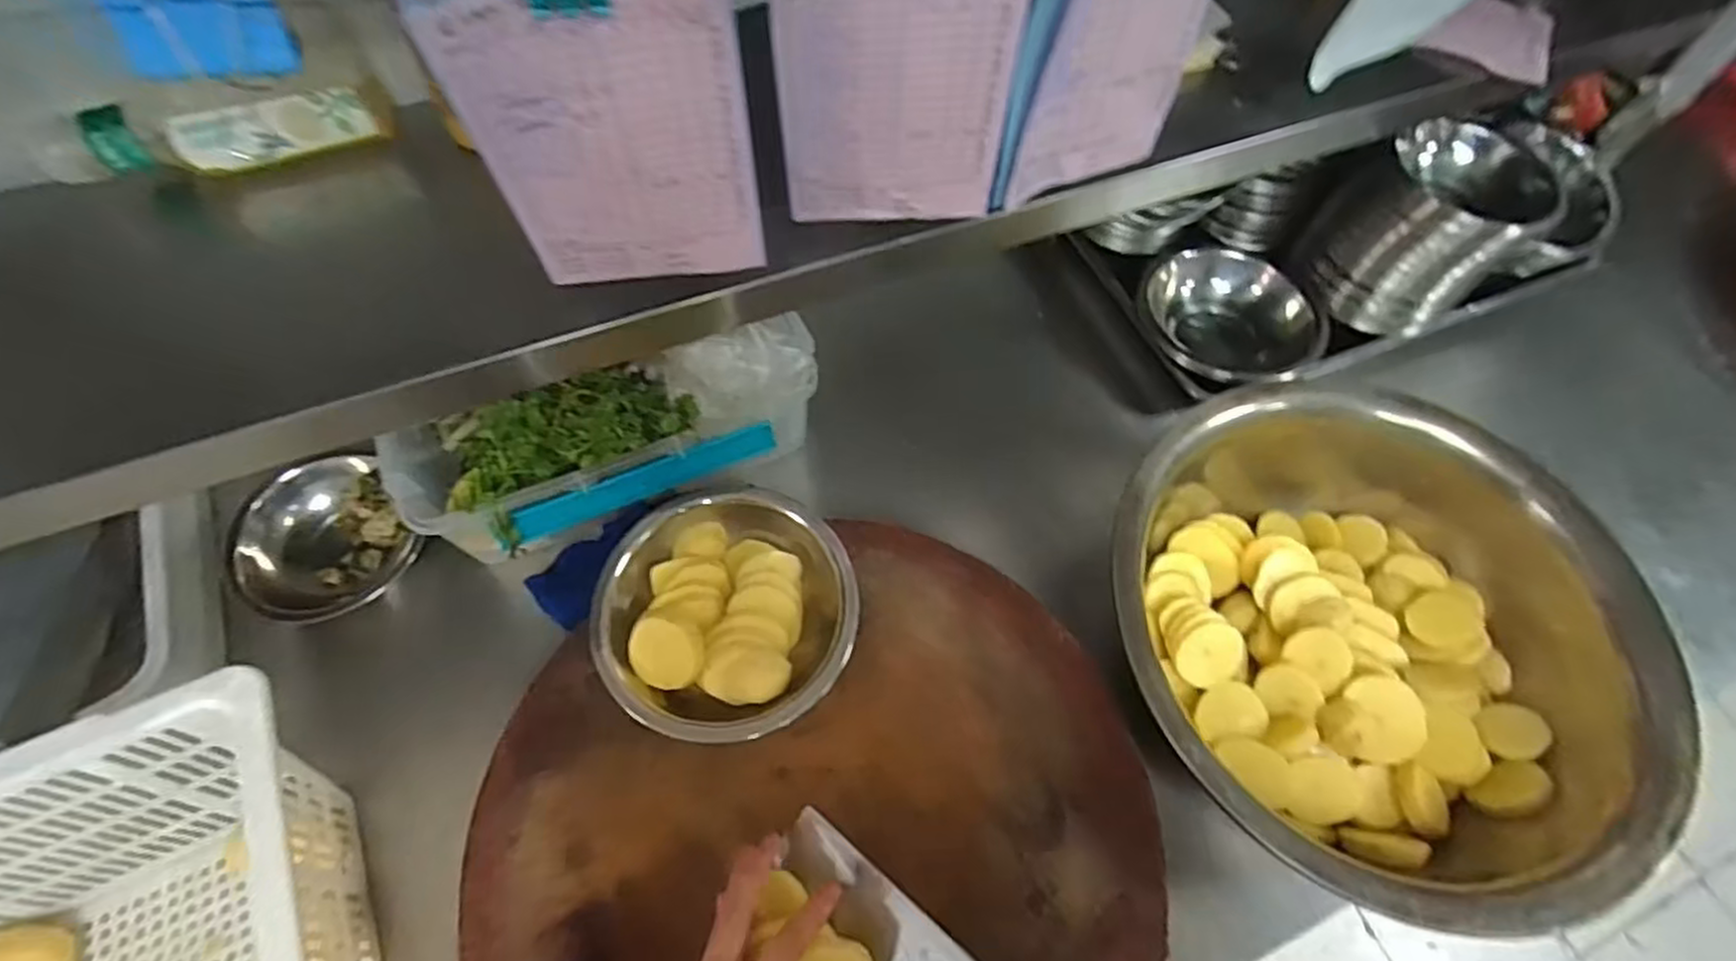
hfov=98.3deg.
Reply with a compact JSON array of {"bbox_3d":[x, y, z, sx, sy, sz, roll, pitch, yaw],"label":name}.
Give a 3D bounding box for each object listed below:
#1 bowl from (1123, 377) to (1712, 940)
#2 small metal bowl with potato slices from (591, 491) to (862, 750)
[{"bbox_3d":[0.384,0.134,0.609,0.389,0.146,0.376,1,61,-2],"label":"bowl"},{"bbox_3d":[-0.107,0.101,0.581,0.187,0.061,0.188,1,61,-2],"label":"small metal bowl with potato slices"}]

